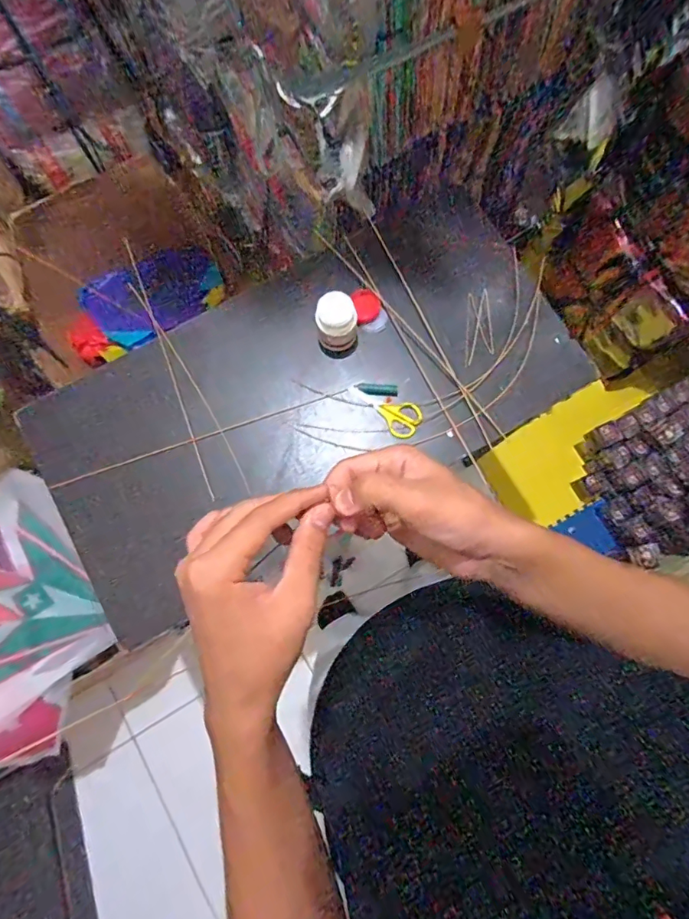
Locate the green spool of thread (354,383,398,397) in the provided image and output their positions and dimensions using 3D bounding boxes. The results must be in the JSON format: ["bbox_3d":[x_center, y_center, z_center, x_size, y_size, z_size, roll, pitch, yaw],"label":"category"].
[{"bbox_3d":[0.048,-0.106,0.722,0.065,0.011,0.020,3,78,2],"label":"green spool of thread"}]

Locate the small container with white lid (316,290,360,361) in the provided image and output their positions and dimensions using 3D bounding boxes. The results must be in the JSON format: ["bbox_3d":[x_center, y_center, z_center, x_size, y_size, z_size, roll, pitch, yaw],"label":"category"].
[{"bbox_3d":[-0.011,-0.194,0.703,0.056,0.084,0.060,0,78,1],"label":"small container with white lid"}]

